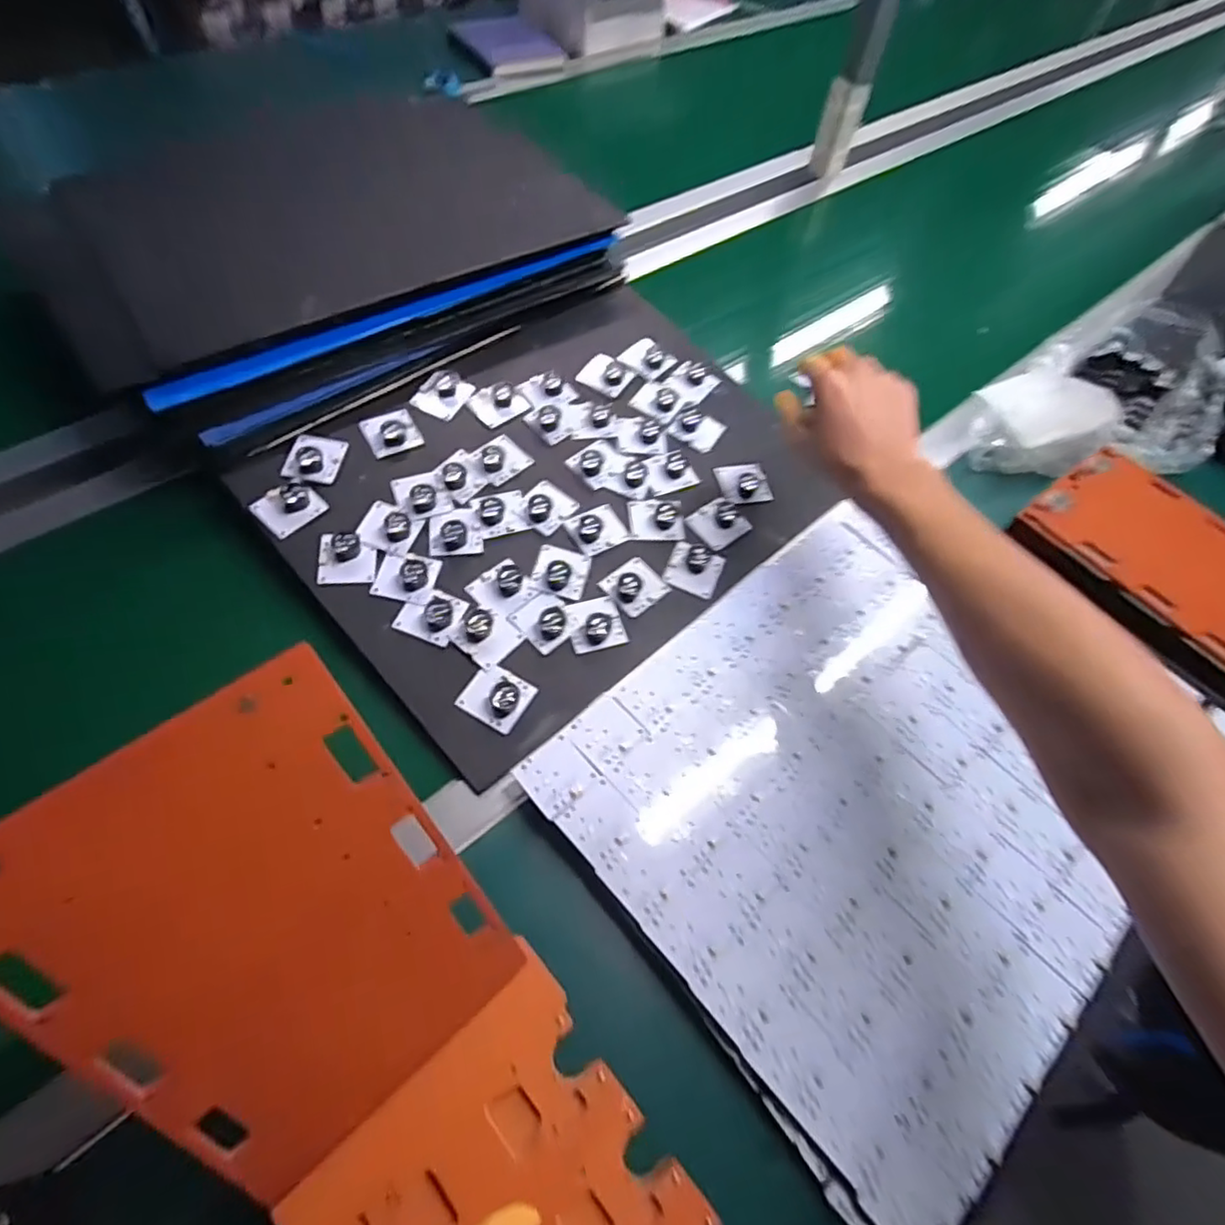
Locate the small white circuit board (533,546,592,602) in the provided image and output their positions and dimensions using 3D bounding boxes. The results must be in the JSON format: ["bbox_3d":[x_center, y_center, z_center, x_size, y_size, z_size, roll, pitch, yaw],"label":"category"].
[{"bbox_3d":[-0.045,-0.040,0.573,0.042,0.023,0.049,14,57,2],"label":"small white circuit board"}]

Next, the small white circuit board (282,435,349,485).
[{"bbox_3d":[-0.273,-0.143,0.597,0.043,0.022,0.052,11,57,0],"label":"small white circuit board"}]

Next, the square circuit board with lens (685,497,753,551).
[{"bbox_3d":[0.102,-0.092,0.625,0.048,0.018,0.048,-32,66,-24],"label":"square circuit board with lens"}]

